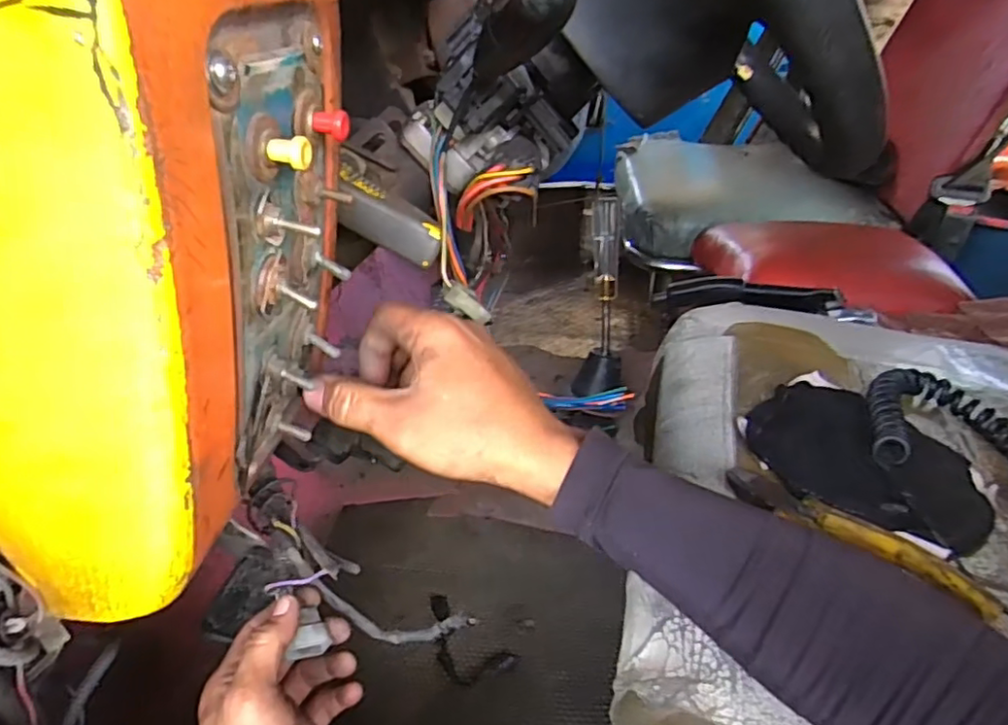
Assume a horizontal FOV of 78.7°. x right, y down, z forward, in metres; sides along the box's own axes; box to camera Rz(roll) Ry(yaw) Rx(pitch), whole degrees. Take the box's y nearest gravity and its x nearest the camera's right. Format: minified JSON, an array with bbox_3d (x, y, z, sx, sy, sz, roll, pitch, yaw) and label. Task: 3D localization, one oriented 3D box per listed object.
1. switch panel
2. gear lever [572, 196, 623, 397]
[{"bbox_3d":[-0.100,-0.044,0.298,0.027,0.217,0.103,14,33,2],"label":"switch panel"},{"bbox_3d":[0.154,-0.092,0.950,0.071,0.293,0.078,2,32,3],"label":"gear lever"}]

